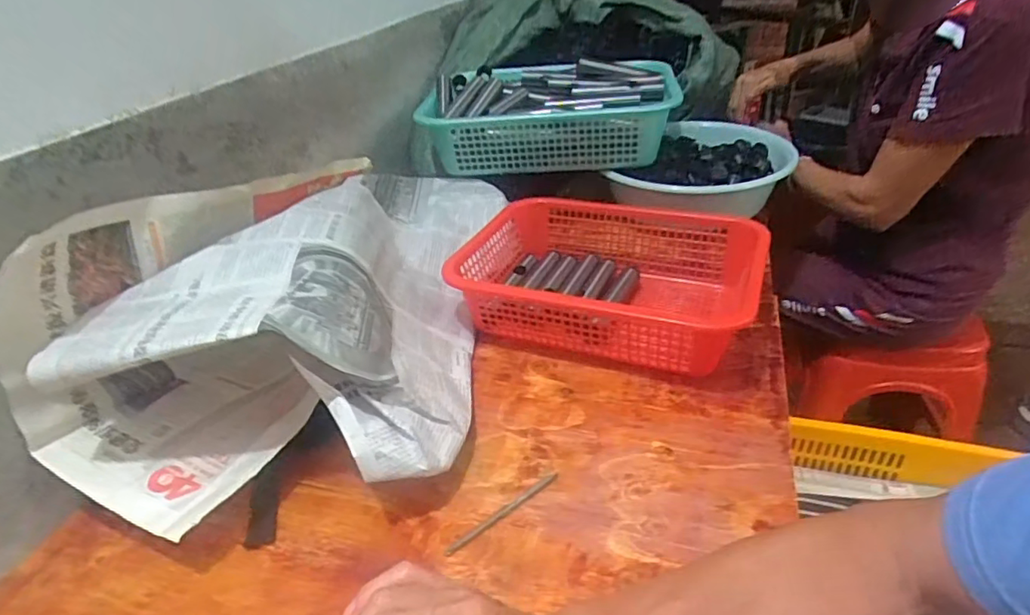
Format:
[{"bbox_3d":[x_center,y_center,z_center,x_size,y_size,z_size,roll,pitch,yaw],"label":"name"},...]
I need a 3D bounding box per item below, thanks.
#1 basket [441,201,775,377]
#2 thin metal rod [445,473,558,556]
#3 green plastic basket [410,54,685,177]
[{"bbox_3d":[0.111,-0.029,0.687,0.330,0.106,0.233,9,34,20],"label":"basket"},{"bbox_3d":[-0.009,0.172,0.482,0.115,0.004,0.009,-25,37,-30],"label":"thin metal rod"},{"bbox_3d":[0.052,-0.284,0.858,0.365,0.119,0.188,-3,33,3],"label":"green plastic basket"}]

